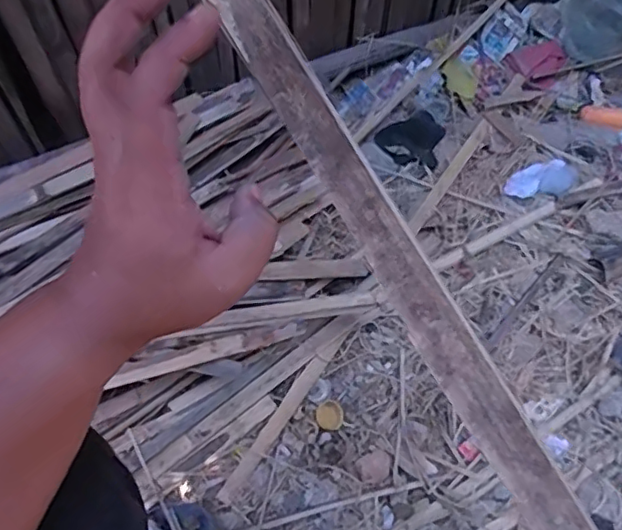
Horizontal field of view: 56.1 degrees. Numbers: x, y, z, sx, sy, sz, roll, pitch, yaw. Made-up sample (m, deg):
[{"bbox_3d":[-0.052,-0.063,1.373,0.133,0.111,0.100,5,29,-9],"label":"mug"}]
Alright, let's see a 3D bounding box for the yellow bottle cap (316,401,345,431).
[{"bbox_3d":[0.025,0.208,0.807,0.039,0.013,0.039,4,72,-14],"label":"yellow bottle cap"}]

